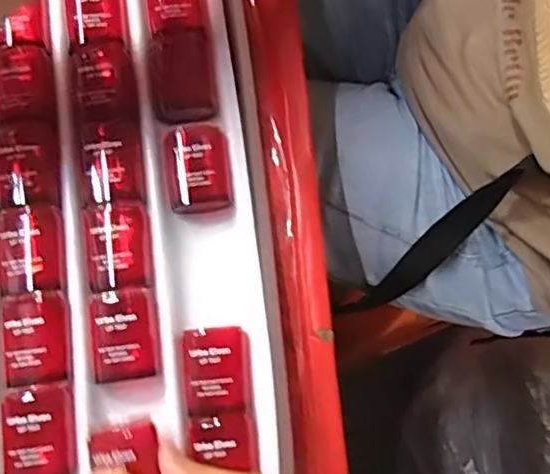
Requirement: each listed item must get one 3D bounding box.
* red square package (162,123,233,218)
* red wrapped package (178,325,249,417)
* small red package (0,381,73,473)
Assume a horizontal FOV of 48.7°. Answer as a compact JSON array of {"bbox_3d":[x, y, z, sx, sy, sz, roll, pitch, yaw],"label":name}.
[{"bbox_3d":[-0.039,-0.035,0.308,0.032,0.013,0.047,-7,78,-6],"label":"red square package"},{"bbox_3d":[-0.028,0.062,0.286,0.031,0.012,0.039,-9,78,-6],"label":"red wrapped package"},{"bbox_3d":[-0.107,0.089,0.272,0.030,0.009,0.041,-10,78,-3],"label":"small red package"}]

